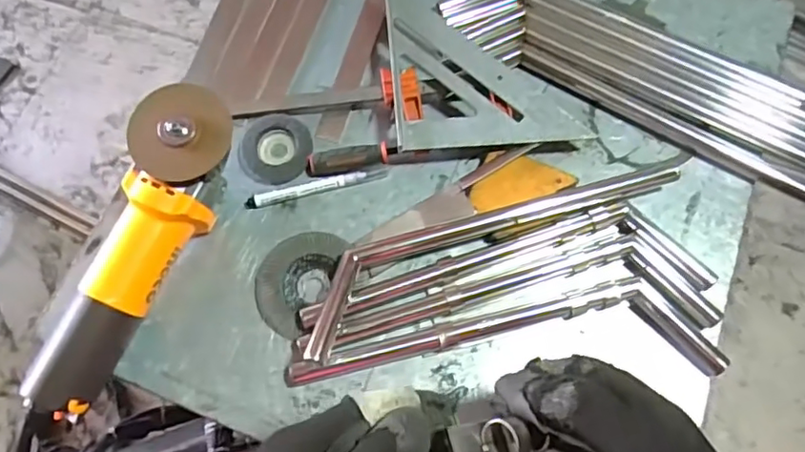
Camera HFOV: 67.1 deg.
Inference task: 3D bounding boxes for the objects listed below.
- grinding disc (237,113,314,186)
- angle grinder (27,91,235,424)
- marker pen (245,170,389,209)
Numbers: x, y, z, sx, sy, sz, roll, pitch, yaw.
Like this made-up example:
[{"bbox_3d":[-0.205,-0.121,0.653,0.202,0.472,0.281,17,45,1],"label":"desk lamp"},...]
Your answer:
[{"bbox_3d":[-0.119,-0.073,0.572,0.066,0.017,0.063,-4,71,-1],"label":"grinding disc"},{"bbox_3d":[-0.213,0.020,0.501,0.070,0.086,0.273,22,86,9],"label":"angle grinder"},{"bbox_3d":[-0.079,-0.037,0.558,0.130,0.008,0.013,-14,72,-4],"label":"marker pen"}]

